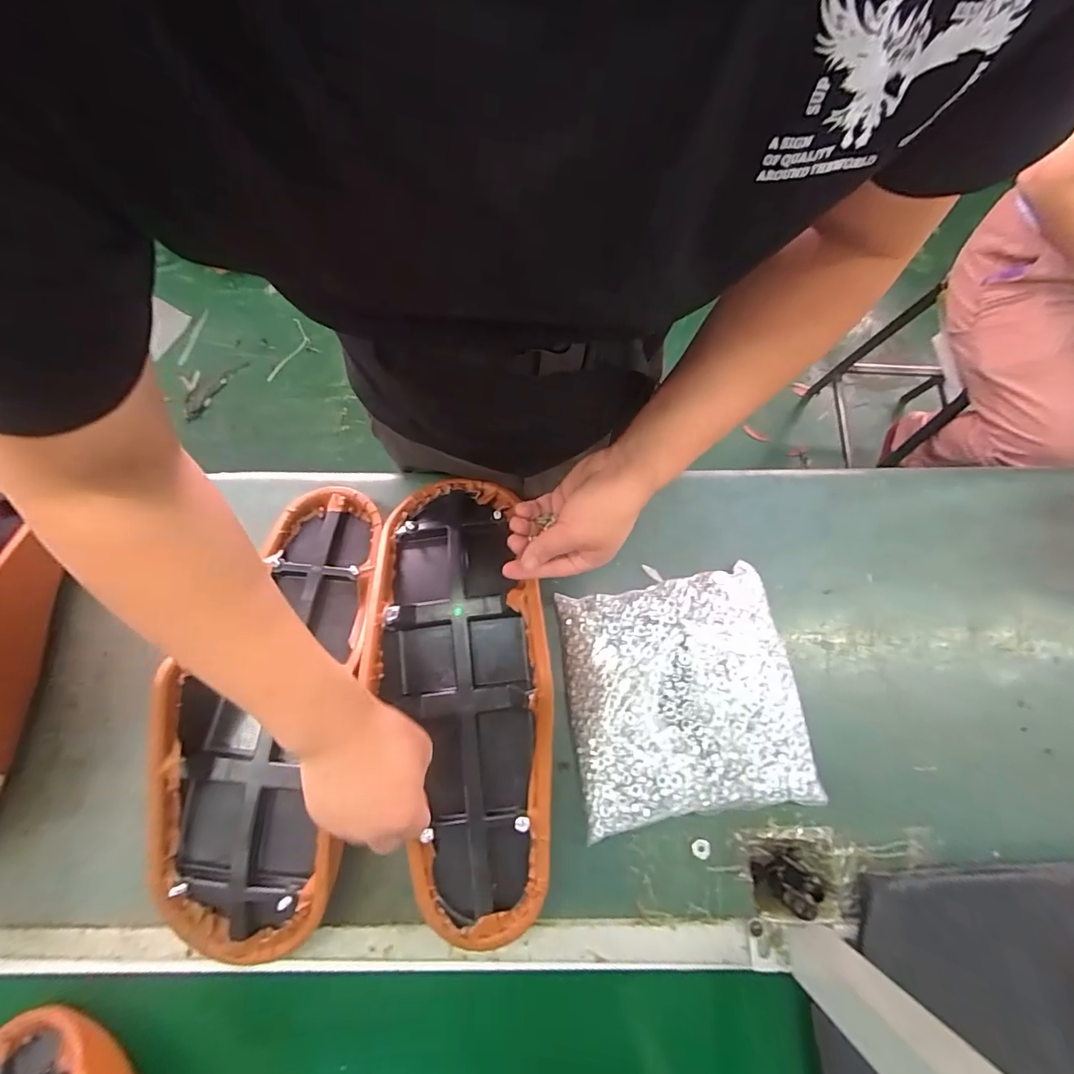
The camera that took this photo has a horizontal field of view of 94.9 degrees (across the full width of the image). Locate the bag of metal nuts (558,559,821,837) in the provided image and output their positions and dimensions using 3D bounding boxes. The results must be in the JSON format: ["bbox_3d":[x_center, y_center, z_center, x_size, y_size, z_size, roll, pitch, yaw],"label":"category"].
[{"bbox_3d":[0.157,0.167,0.539,0.240,0.054,0.249,-9,73,-2],"label":"bag of metal nuts"}]

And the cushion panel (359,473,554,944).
[{"bbox_3d":[-0.075,0.140,0.498,0.168,0.097,0.456,-10,72,-6],"label":"cushion panel"}]

